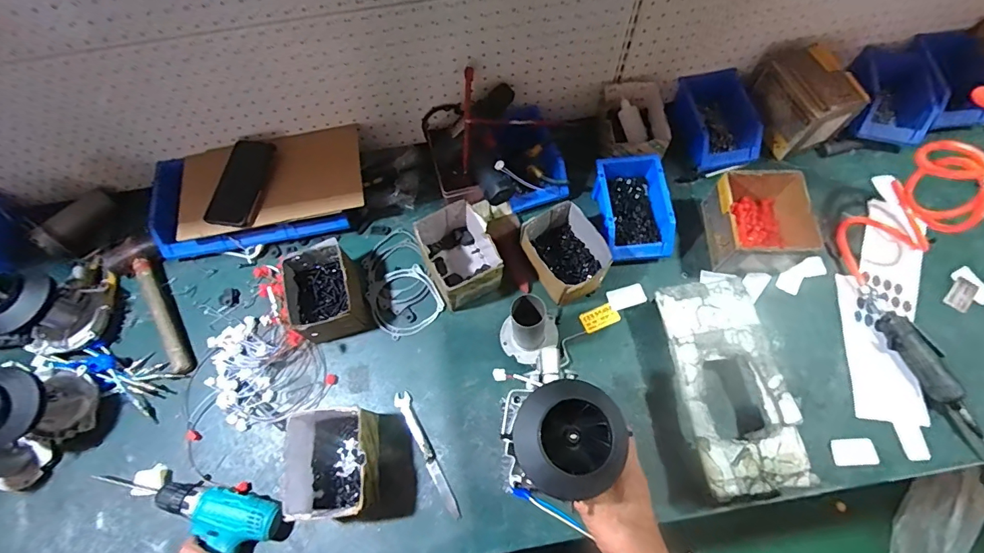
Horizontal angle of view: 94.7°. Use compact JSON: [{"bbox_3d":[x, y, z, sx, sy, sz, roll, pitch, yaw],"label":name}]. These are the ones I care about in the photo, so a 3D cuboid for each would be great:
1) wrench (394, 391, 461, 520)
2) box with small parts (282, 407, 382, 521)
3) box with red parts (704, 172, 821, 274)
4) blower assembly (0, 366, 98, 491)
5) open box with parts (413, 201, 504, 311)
[{"bbox_3d":[-0.105,0.281,0.716,0.026,0.012,0.207,-25,69,-8],"label":"wrench"},{"bbox_3d":[-0.233,0.276,0.673,0.119,0.095,0.150,-7,68,-1],"label":"box with small parts"},{"bbox_3d":[0.465,-0.092,0.793,0.145,0.101,0.154,1,68,2],"label":"box with red parts"},{"bbox_3d":[-0.716,0.225,0.682,0.181,0.159,0.107,-40,72,-13],"label":"blower assembly"},{"bbox_3d":[-0.054,-0.039,0.794,0.120,0.094,0.152,-24,69,-8],"label":"open box with parts"}]

